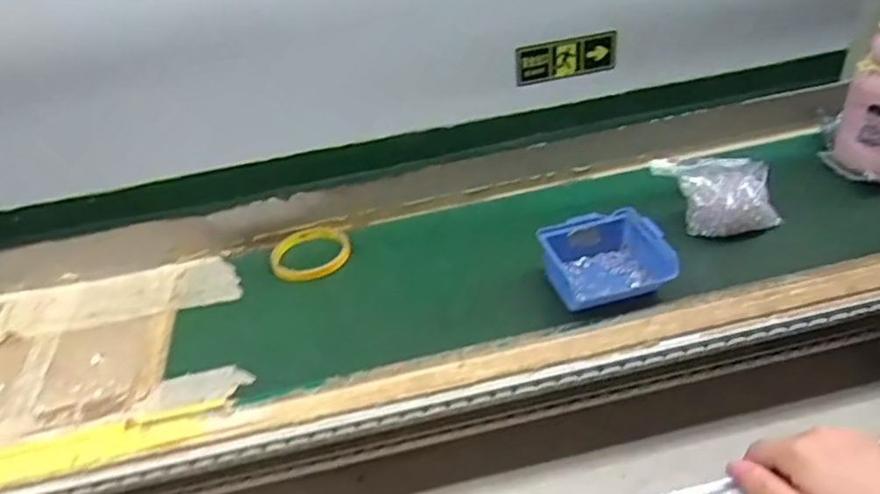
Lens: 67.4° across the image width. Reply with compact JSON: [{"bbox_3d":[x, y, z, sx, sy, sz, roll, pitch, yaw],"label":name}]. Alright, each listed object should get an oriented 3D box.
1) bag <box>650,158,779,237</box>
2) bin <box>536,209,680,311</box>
[{"bbox_3d":[0.281,-0.058,0.673,0.092,0.051,0.101,-14,37,-9],"label":"bag"},{"bbox_3d":[0.153,0.015,0.613,0.111,0.053,0.094,-7,37,0],"label":"bin"}]

